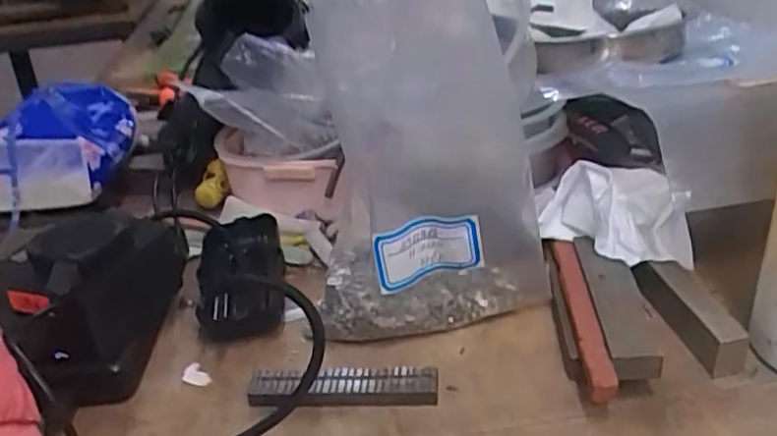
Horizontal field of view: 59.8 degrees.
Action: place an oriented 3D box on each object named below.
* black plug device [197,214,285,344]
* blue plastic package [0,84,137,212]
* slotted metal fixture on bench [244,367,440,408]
[{"bbox_3d":[-0.093,0.038,0.433,0.053,0.026,0.101,-10,33,-4],"label":"black plug device"},{"bbox_3d":[-0.264,-0.063,0.542,0.094,0.068,0.133,-8,33,-1],"label":"blue plastic package"},{"bbox_3d":[-0.024,0.089,0.352,0.099,0.012,0.020,-2,34,7],"label":"slotted metal fixture on bench"}]

